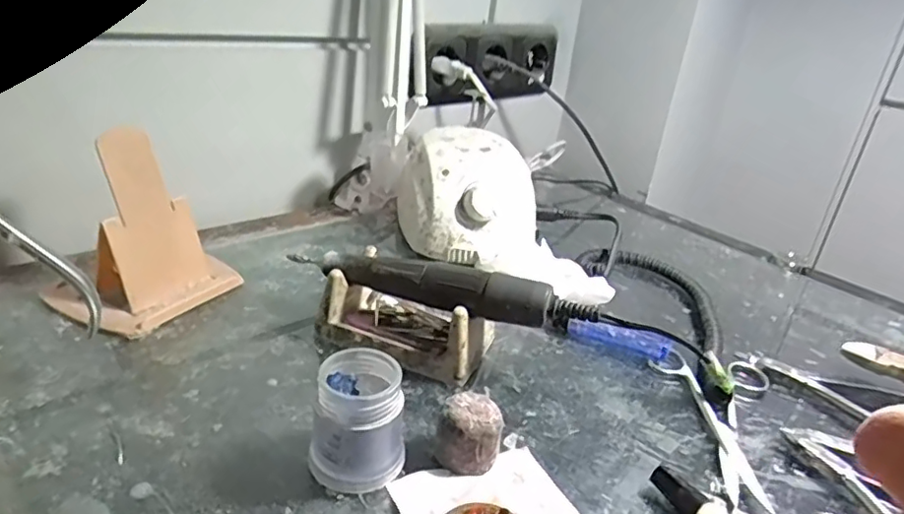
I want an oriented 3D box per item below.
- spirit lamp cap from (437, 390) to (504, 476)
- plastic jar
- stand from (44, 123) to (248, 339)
[{"bbox_3d":[0.009,0.085,0.284,0.028,0.032,0.023,9,26,4],"label":"spirit lamp cap"},{"bbox_3d":[-0.041,0.075,0.272,0.039,0.052,0.038,5,26,-3],"label":"plastic jar"},{"bbox_3d":[-0.189,-0.020,0.371,0.067,0.102,0.103,17,28,20],"label":"stand"}]

